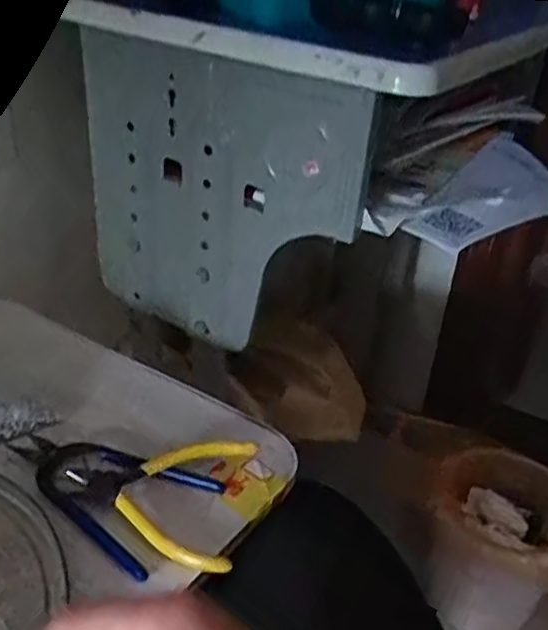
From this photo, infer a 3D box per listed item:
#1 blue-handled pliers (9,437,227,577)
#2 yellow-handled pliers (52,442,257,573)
[{"bbox_3d":[-0.117,0.114,0.446,0.140,0.009,0.087,18,35,21],"label":"blue-handled pliers"},{"bbox_3d":[-0.084,0.117,0.438,0.128,0.012,0.095,5,32,2],"label":"yellow-handled pliers"}]

